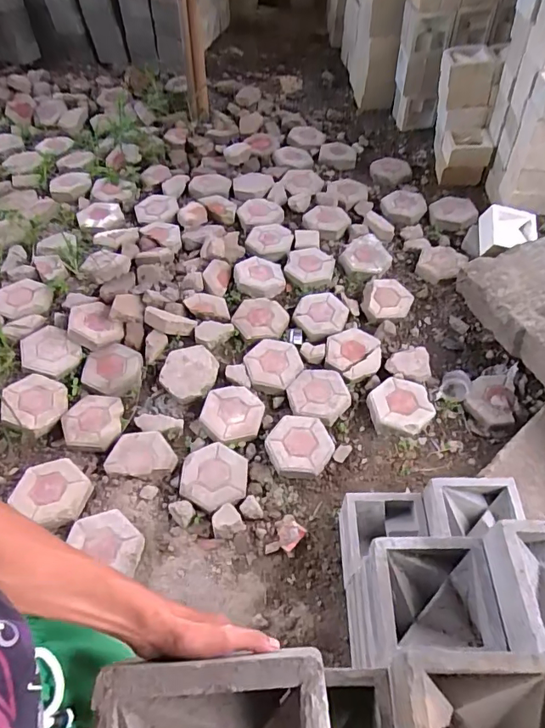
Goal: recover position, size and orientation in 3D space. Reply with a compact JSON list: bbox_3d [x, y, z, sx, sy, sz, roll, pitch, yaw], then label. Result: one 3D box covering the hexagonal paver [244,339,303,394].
[{"bbox_3d":[0.007,0.011,1.699,0.192,0.066,0.211,-18,56,-13],"label":"hexagonal paver"}]

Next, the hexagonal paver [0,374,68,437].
[{"bbox_3d":[-0.784,0.125,1.559,0.198,0.061,0.194,15,55,10],"label":"hexagonal paver"}]

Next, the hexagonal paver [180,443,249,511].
[{"bbox_3d":[-0.176,0.340,1.443,0.192,0.055,0.204,2,54,1],"label":"hexagonal paver"}]

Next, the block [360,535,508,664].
[{"bbox_3d":[0.283,0.420,0.860,0.208,0.089,0.181,0,53,0],"label":"block"}]

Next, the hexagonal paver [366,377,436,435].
[{"bbox_3d":[0.424,0.134,1.572,0.198,0.058,0.213,-9,55,-7],"label":"hexagonal paver"}]

